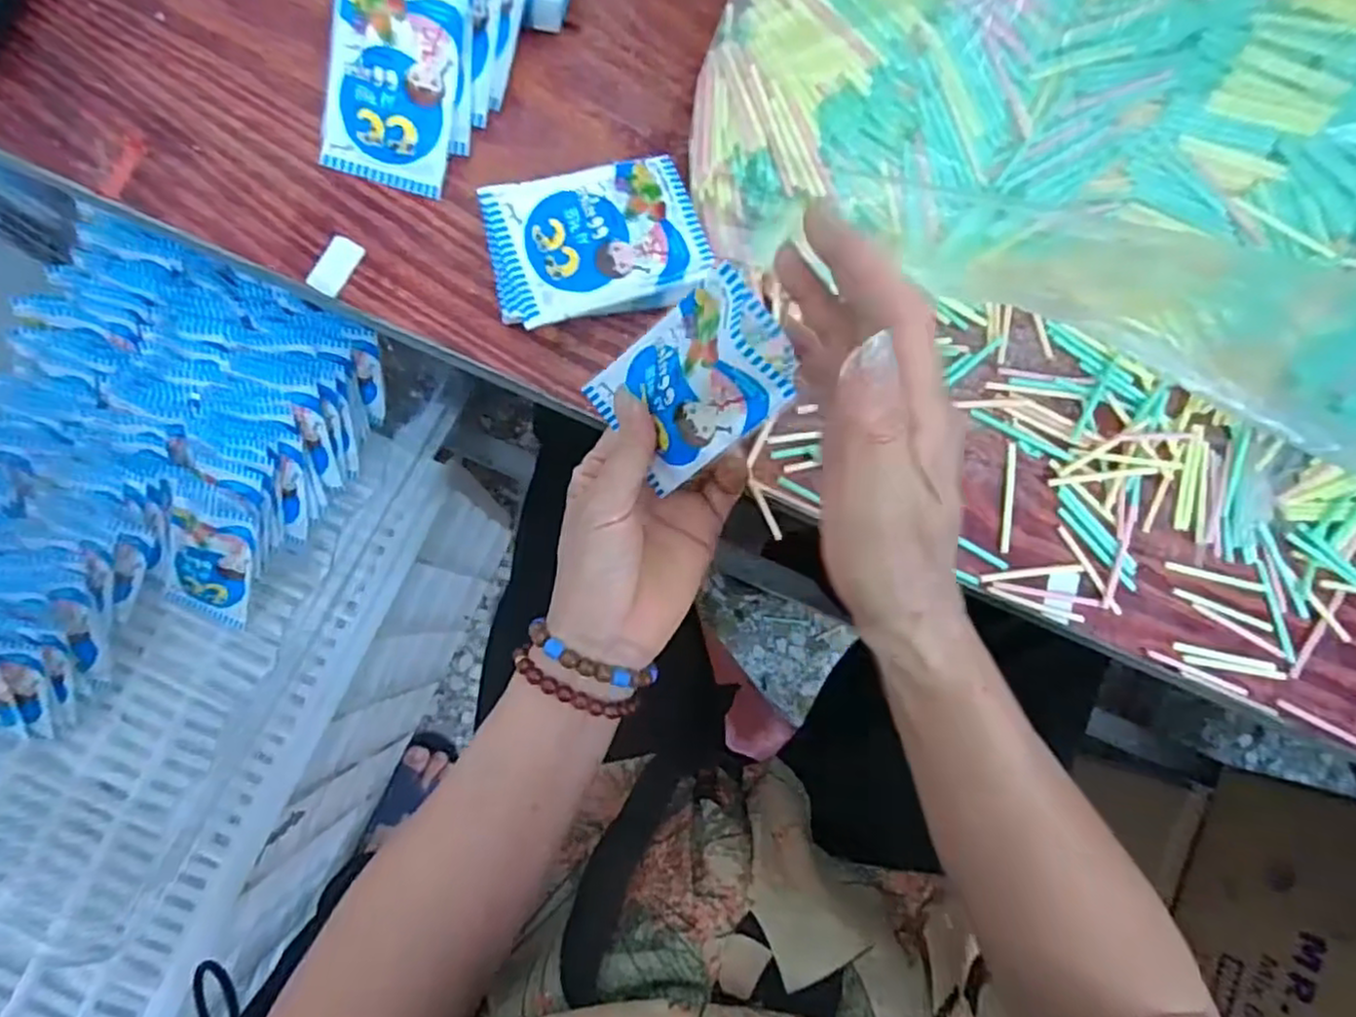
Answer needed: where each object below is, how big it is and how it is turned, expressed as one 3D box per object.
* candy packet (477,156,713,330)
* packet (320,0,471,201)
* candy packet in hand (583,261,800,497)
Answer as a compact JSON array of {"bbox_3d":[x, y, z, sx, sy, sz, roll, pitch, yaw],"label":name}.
[{"bbox_3d":[-0.044,-0.143,0.374,0.109,0.007,0.075,-18,86,-8],"label":"candy packet"},{"bbox_3d":[-0.150,-0.227,0.374,0.067,0.012,0.104,14,109,-5],"label":"packet"},{"bbox_3d":[0.003,-0.051,0.308,0.019,0.097,0.063,-20,83,-42],"label":"candy packet in hand"}]

